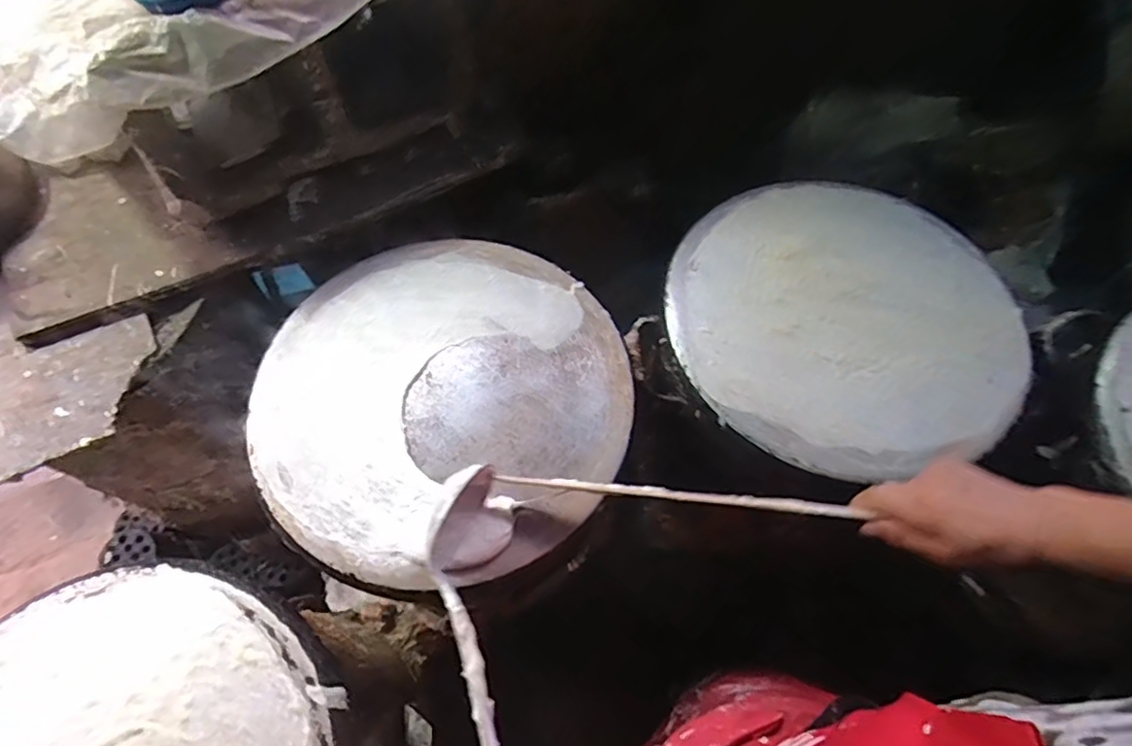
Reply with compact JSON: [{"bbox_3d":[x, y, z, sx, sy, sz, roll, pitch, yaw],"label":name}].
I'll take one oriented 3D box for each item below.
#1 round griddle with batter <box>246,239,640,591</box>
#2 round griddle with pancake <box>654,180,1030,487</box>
[{"bbox_3d":[-0.120,0.015,0.590,0.361,0.027,0.358,0,65,0],"label":"round griddle with batter"},{"bbox_3d":[0.297,-0.067,0.629,0.360,0.027,0.338,0,65,0],"label":"round griddle with pancake"}]

